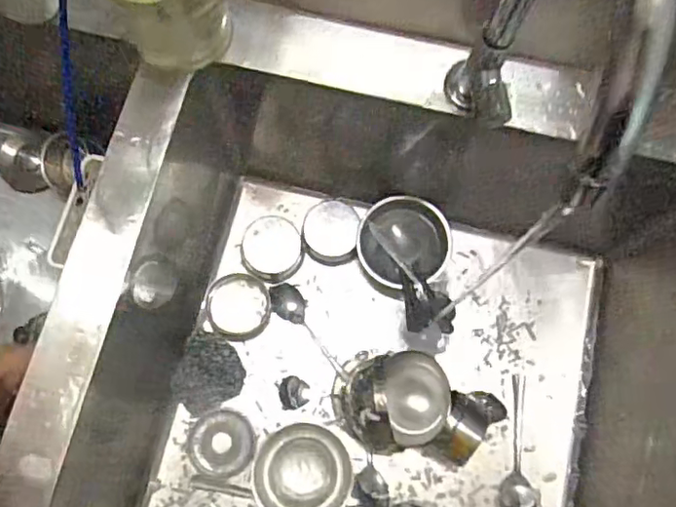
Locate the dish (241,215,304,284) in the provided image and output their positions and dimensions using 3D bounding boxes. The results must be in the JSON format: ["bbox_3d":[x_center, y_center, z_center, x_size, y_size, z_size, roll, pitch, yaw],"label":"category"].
[{"bbox_3d":[-0.082,-0.005,0.752,0.074,0.038,0.078,0,76,-1],"label":"dish"}]

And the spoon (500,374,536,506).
[{"bbox_3d":[0.213,0.234,0.707,0.037,0.013,0.170,1,76,-1],"label":"spoon"}]

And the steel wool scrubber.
[{"bbox_3d":[-0.160,0.145,0.710,0.084,0.014,0.082,1,87,-15],"label":"steel wool scrubber"}]

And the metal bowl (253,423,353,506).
[{"bbox_3d":[-0.039,0.254,0.673,0.105,0.049,0.109,0,76,-1],"label":"metal bowl"}]

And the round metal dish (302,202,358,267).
[{"bbox_3d":[-0.009,-0.025,0.753,0.068,0.052,0.072,0,76,-1],"label":"round metal dish"}]

